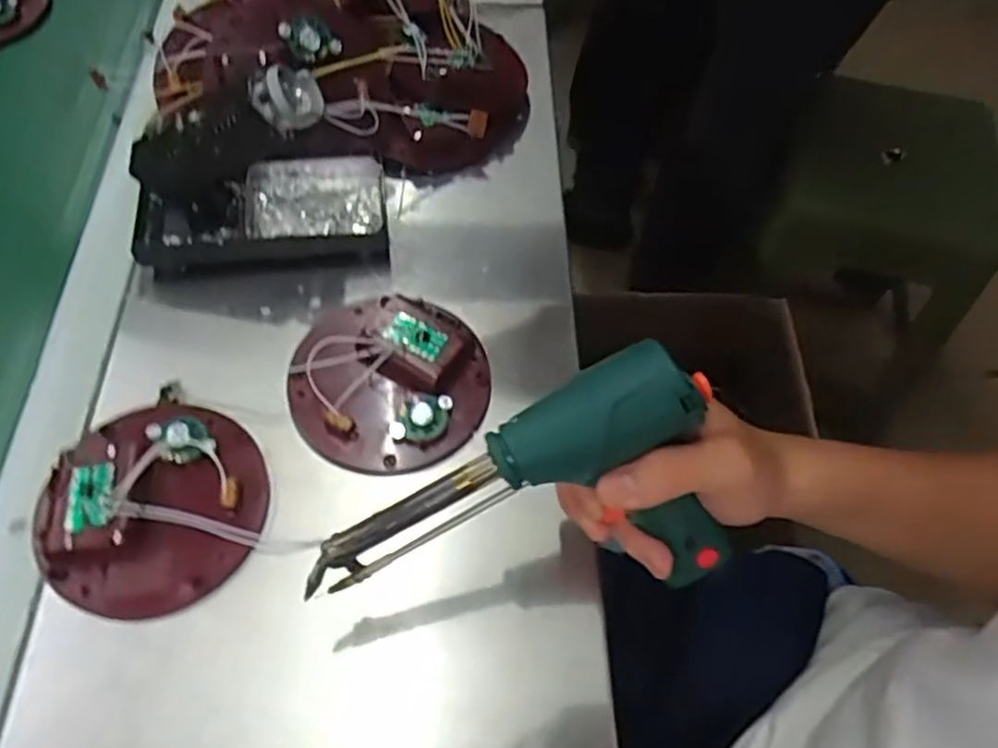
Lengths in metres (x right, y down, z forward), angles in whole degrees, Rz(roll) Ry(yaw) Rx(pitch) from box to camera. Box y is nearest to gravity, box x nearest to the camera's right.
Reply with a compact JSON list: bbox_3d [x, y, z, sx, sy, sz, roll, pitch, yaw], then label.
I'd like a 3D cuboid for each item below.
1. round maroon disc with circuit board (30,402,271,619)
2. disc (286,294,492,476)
[{"bbox_3d":[-0.188,0.068,0.399,0.112,0.024,0.117,1,59,-2],"label":"round maroon disc with circuit board"},{"bbox_3d":[-0.066,-0.001,0.439,0.113,0.033,0.112,1,59,-2],"label":"disc"}]

